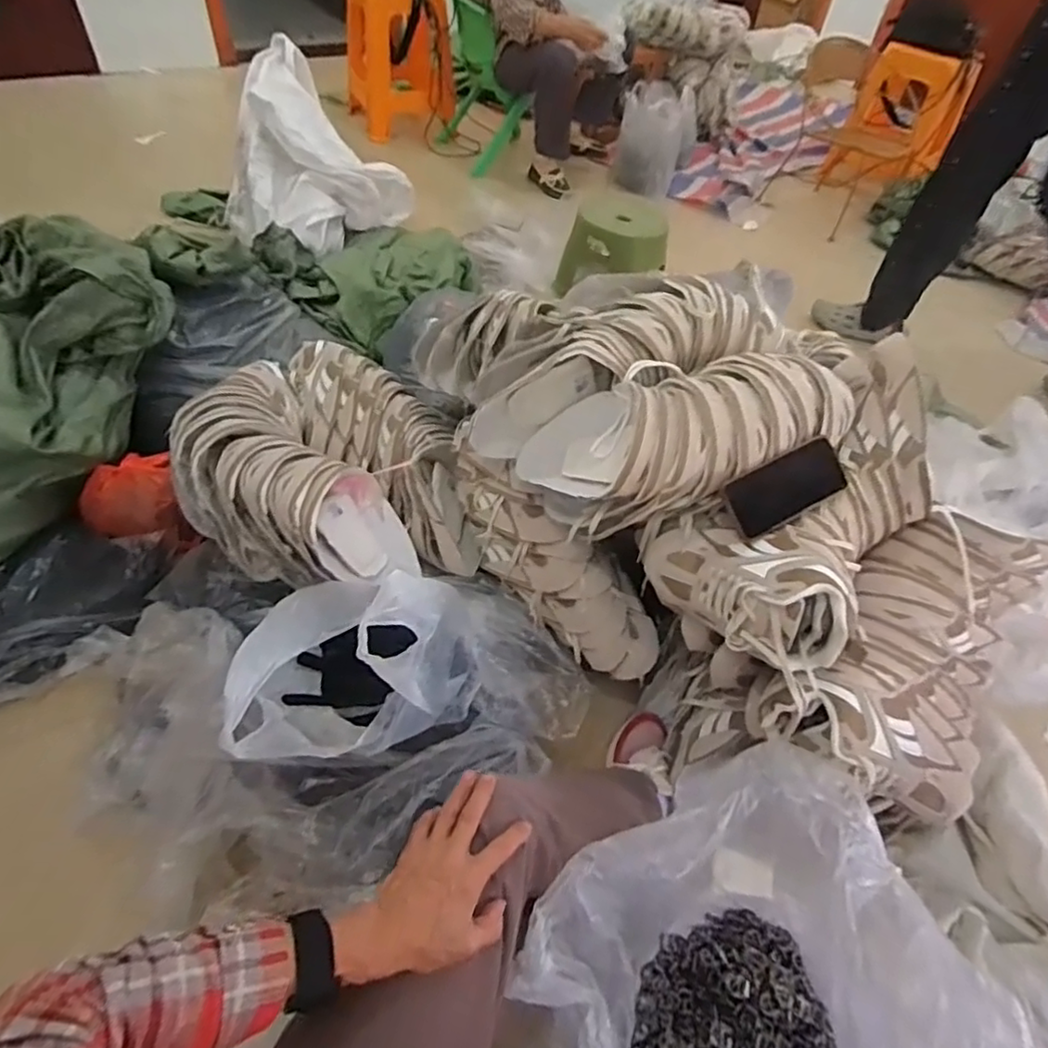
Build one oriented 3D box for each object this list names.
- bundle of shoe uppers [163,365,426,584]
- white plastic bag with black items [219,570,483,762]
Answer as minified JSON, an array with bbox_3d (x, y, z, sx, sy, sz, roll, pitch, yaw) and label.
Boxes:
[{"bbox_3d":[-0.368,-0.070,0.946,0.397,0.155,0.257,40,57,24],"label":"bundle of shoe uppers"},{"bbox_3d":[-0.190,0.152,0.760,0.289,0.201,0.218,-4,51,-9],"label":"white plastic bag with black items"}]

